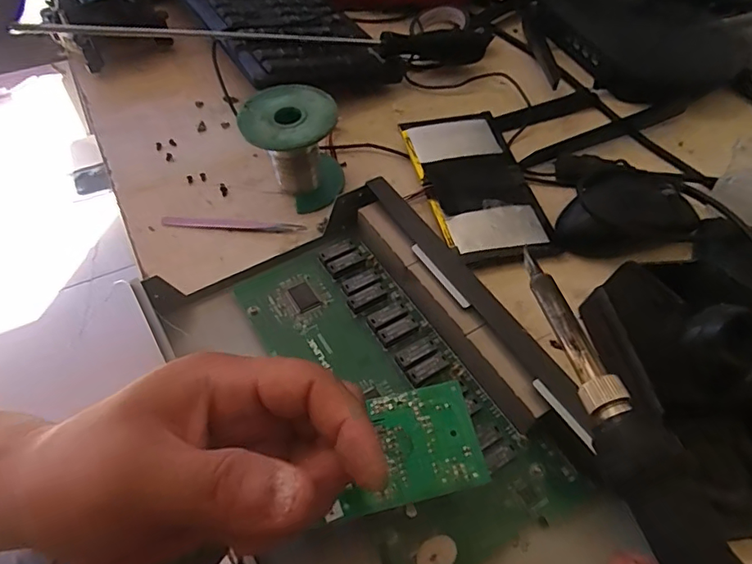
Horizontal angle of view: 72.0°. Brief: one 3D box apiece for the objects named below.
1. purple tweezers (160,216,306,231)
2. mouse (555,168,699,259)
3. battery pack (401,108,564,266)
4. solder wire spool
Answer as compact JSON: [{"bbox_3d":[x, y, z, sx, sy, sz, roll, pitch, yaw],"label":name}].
[{"bbox_3d":[-0.104,-0.043,0.380,0.102,0.004,0.010,2,54,-1],"label":"purple tweezers"},{"bbox_3d":[0.180,-0.051,0.379,0.092,0.030,0.057,-6,54,-7],"label":"mouse"},{"bbox_3d":[0.078,-0.077,0.401,0.084,0.015,0.146,-9,55,-9],"label":"battery pack"},{"bbox_3d":[-0.060,-0.099,0.385,0.066,0.064,0.066,-6,54,-7],"label":"solder wire spool"}]

